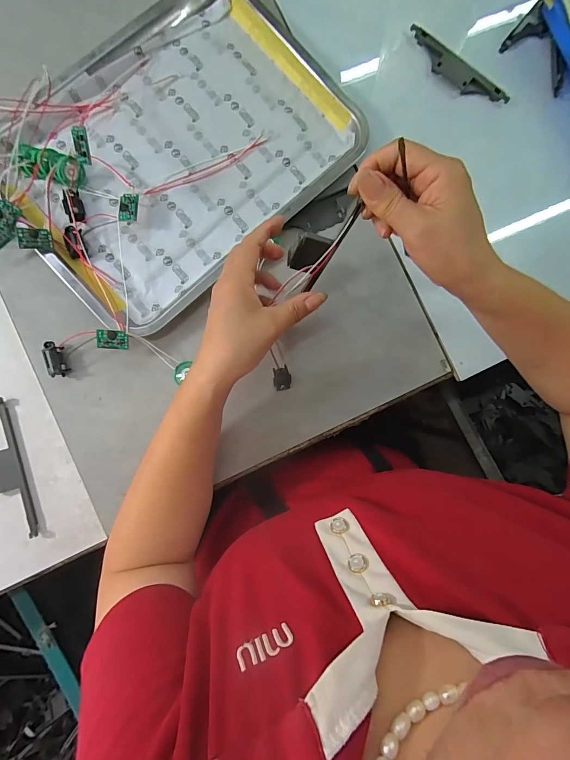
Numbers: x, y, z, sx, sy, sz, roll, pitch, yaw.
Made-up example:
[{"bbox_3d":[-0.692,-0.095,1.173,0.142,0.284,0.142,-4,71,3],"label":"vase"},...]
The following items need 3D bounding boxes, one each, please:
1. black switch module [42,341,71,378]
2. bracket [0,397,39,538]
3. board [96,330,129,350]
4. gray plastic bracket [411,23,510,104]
[{"bbox_3d":[-0.228,-0.021,0.358,0.016,0.015,0.035,-15,87,-5],"label":"black switch module"},{"bbox_3d":[-0.275,0.088,0.346,0.034,0.013,0.136,-16,87,-5],"label":"bracket"},{"bbox_3d":[-0.165,-0.038,0.342,0.028,0.004,0.018,2,99,-10],"label":"board"},{"bbox_3d":[0.197,-0.357,0.412,0.135,0.010,0.028,36,85,-1],"label":"gray plastic bracket"}]

